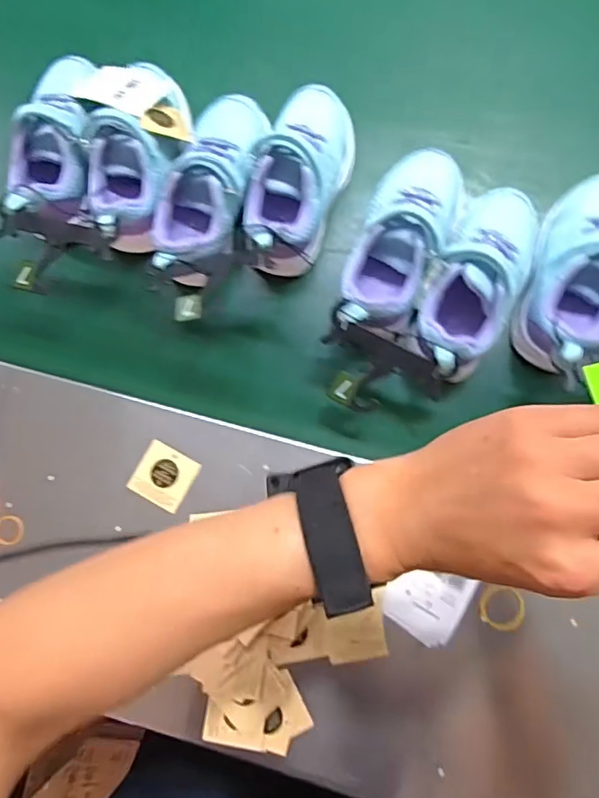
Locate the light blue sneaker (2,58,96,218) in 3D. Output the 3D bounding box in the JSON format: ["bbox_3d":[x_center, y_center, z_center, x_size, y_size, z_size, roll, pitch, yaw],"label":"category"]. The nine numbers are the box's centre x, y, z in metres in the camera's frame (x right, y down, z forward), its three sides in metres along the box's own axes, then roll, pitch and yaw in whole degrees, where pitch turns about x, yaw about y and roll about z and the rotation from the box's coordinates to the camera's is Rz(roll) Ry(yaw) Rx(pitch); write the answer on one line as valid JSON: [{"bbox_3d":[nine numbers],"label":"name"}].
[{"bbox_3d":[-0.198,-0.223,0.469,0.076,0.060,0.157,7,83,7],"label":"light blue sneaker"}]

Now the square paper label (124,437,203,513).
[{"bbox_3d":[-0.109,0.062,0.438,0.046,0.005,0.045,27,81,7],"label":"square paper label"}]

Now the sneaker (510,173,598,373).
[{"bbox_3d":[0.225,-0.100,0.427,0.070,0.061,0.170,18,85,9],"label":"sneaker"}]

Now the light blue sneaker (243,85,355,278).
[{"bbox_3d":[-0.003,-0.181,0.451,0.064,0.066,0.171,21,85,9],"label":"light blue sneaker"}]

